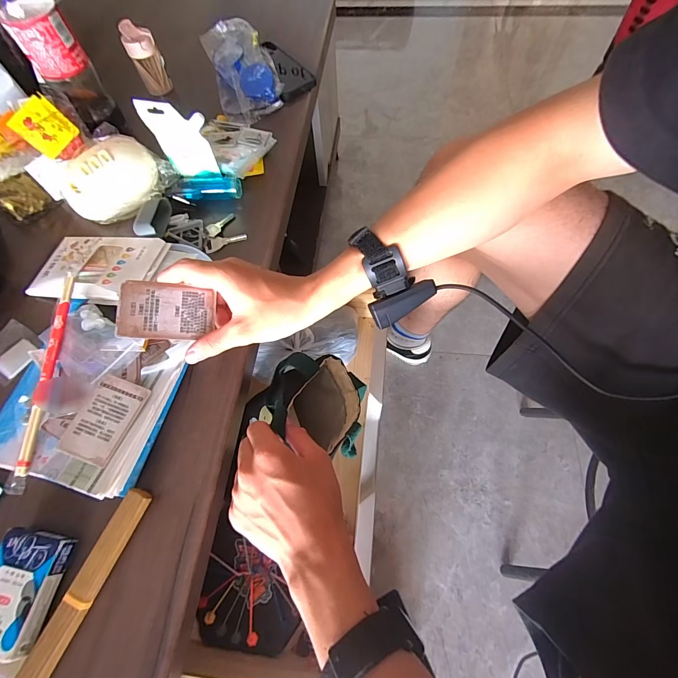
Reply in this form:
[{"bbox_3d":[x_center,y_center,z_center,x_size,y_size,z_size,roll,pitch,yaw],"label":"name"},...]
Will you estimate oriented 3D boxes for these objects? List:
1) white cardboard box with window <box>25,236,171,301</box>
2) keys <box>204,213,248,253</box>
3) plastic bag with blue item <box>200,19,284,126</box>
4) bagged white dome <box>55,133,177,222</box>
[{"bbox_3d":[-0.313,-0.094,0.443,0.170,0.012,0.097,4,61,13],"label":"white cardboard box with window"},{"bbox_3d":[-0.167,-0.149,0.486,0.059,0.011,0.050,-31,69,-11],"label":"keys"},{"bbox_3d":[-0.172,-0.482,0.607,0.106,0.062,0.222,-18,67,-6],"label":"plastic bag with blue item"},{"bbox_3d":[-0.321,-0.237,0.491,0.144,0.050,0.119,-32,69,-11],"label":"bagged white dome"}]

